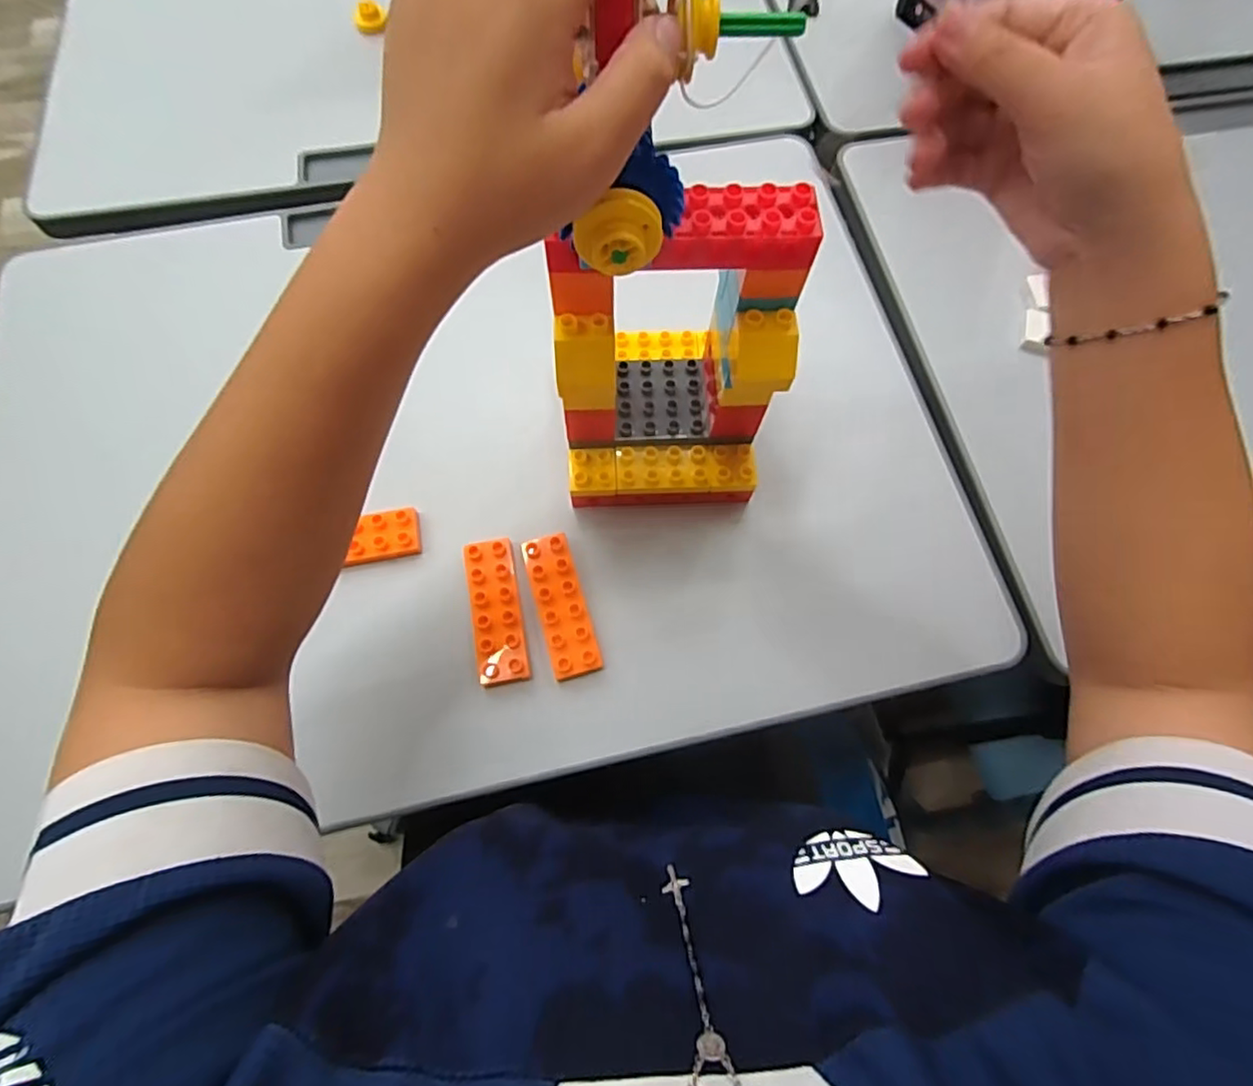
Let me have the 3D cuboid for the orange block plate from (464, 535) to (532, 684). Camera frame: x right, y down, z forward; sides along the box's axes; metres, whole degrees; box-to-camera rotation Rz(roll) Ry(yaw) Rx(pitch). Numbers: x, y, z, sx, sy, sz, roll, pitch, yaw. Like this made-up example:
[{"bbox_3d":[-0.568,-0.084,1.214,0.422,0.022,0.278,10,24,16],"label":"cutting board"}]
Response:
[{"bbox_3d":[-0.086,0.044,0.411,0.032,0.013,0.094,-10,71,-5],"label":"orange block plate"}]

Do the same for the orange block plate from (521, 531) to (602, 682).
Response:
[{"bbox_3d":[-0.043,0.041,0.414,0.032,0.015,0.094,-16,71,-7],"label":"orange block plate"}]

